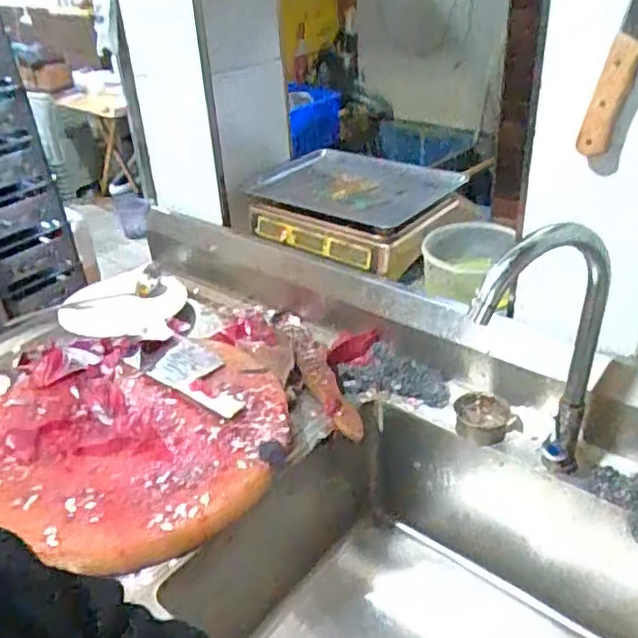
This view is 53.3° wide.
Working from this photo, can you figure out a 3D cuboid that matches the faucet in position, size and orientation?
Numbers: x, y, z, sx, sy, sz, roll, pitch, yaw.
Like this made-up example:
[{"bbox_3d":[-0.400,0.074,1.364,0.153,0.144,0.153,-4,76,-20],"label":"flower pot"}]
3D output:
[{"bbox_3d":[0.242,0.061,0.693,0.185,0.333,0.048,-21,36,-24],"label":"faucet"}]

